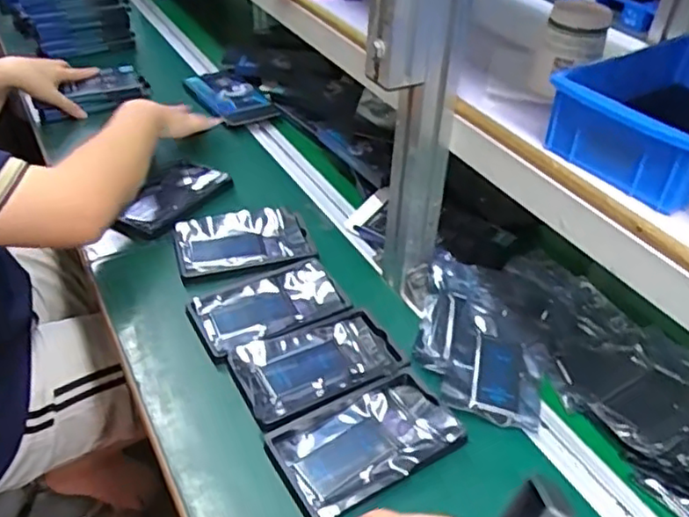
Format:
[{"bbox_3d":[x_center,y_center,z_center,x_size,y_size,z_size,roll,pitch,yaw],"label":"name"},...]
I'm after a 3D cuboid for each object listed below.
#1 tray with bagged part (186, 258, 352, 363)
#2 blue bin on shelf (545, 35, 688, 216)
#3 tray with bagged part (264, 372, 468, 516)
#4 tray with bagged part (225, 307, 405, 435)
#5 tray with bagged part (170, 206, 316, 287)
[{"bbox_3d":[-0.081,0.052,0.689,0.158,0.014,0.088,-18,43,-25],"label":"tray with bagged part"},{"bbox_3d":[0.283,-0.120,0.527,0.222,0.060,0.134,-20,45,-27],"label":"blue bin on shelf"},{"bbox_3d":[0.020,0.157,0.562,0.157,0.027,0.096,-17,43,-24],"label":"tray with bagged part"},{"bbox_3d":[-0.029,0.103,0.635,0.160,0.021,0.099,-18,43,-25],"label":"tray with bagged part"},{"bbox_3d":[-0.121,-0.020,0.766,0.155,0.025,0.103,-11,41,-18],"label":"tray with bagged part"}]

